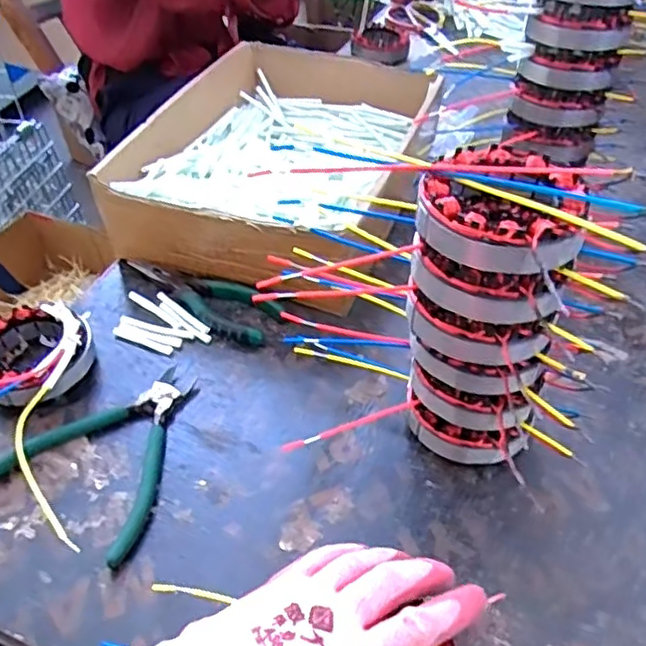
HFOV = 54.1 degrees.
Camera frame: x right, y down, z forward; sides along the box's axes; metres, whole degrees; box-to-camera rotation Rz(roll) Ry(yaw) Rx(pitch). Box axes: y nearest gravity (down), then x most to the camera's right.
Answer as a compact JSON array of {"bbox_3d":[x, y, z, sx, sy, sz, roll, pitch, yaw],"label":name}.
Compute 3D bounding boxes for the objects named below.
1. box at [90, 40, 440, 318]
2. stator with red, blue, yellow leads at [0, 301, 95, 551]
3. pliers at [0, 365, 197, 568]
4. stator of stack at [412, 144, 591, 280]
[{"bbox_3d":[-0.038,-0.165,0.645,0.235,0.097,0.338,15,46,17],"label":"box"},{"bbox_3d":[-0.220,0.053,0.432,0.104,0.071,0.196,-6,43,-5],"label":"stator with red, blue, yellow leads"},{"bbox_3d":[-0.140,0.082,0.439,0.116,0.012,0.138,22,48,23],"label":"pliers"},{"bbox_3d":[0.092,-0.059,0.332,0.083,0.029,0.086,0,43,2],"label":"stator of stack"}]

